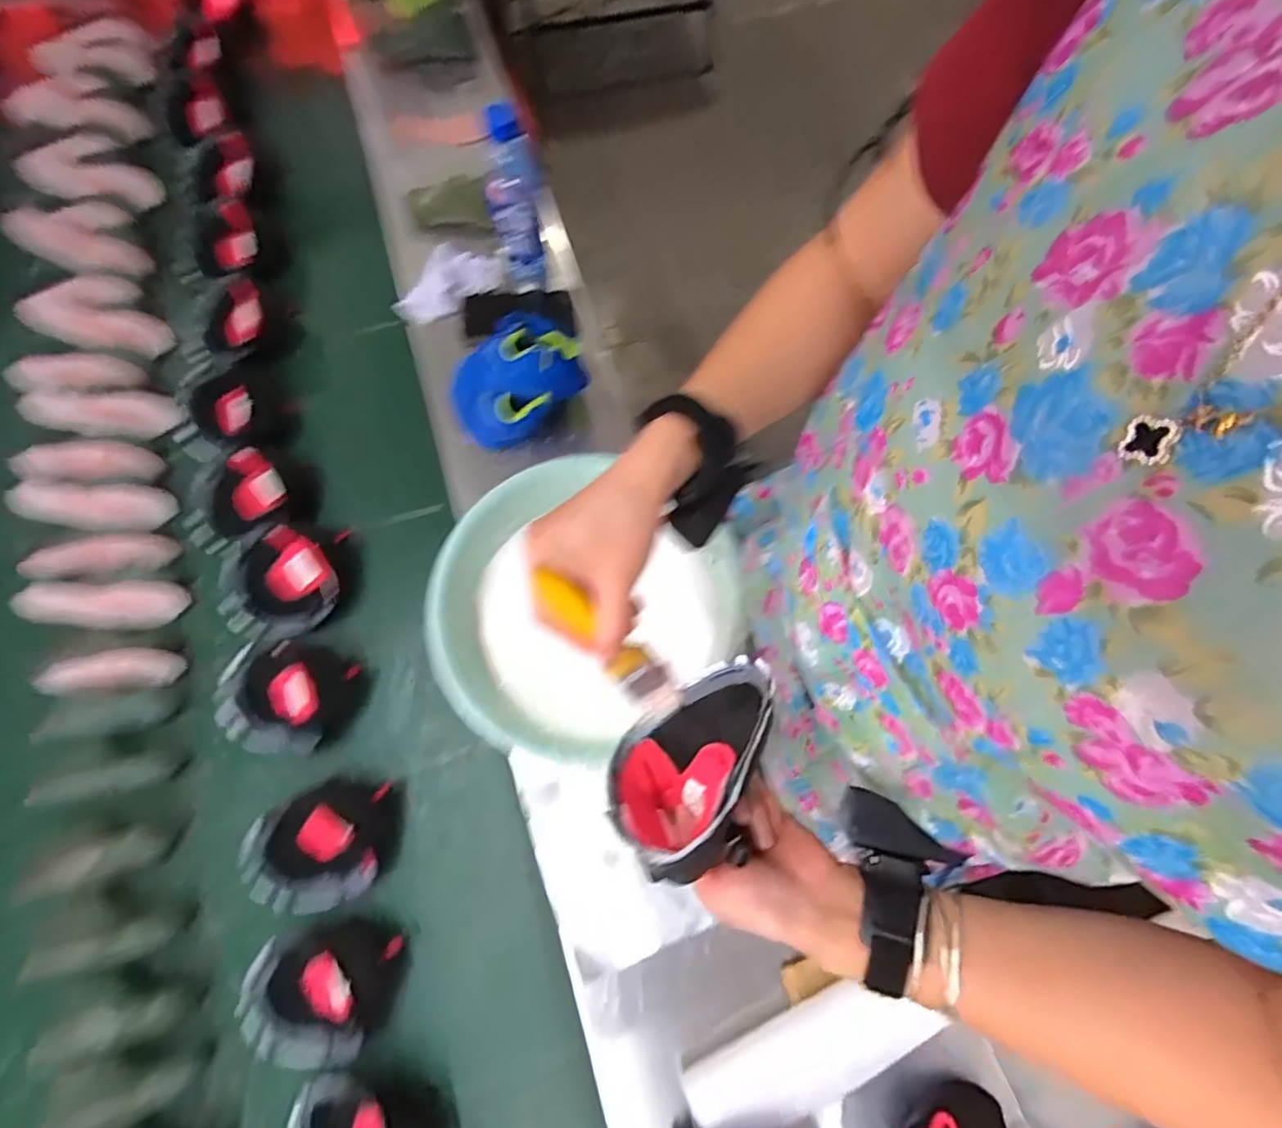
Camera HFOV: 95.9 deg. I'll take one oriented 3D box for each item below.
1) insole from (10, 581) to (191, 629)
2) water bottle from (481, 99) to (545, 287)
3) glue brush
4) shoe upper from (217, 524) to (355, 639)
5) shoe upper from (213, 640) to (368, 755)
[{"bbox_3d":[-0.598,0.042,0.647,0.141,0.019,0.050,2,111,-27],"label":"insole"},{"bbox_3d":[-0.163,-0.469,0.749,0.065,0.197,0.061,6,70,0],"label":"water bottle"},{"bbox_3d":[-0.018,0.054,0.367,0.023,0.145,0.027,18,64,47],"label":"glue brush"},{"bbox_3d":[-0.411,0.018,0.665,0.145,0.050,0.120,-6,70,-4],"label":"shoe upper"},{"bbox_3d":[-0.388,0.142,0.624,0.148,0.053,0.116,3,70,-1],"label":"shoe upper"}]

